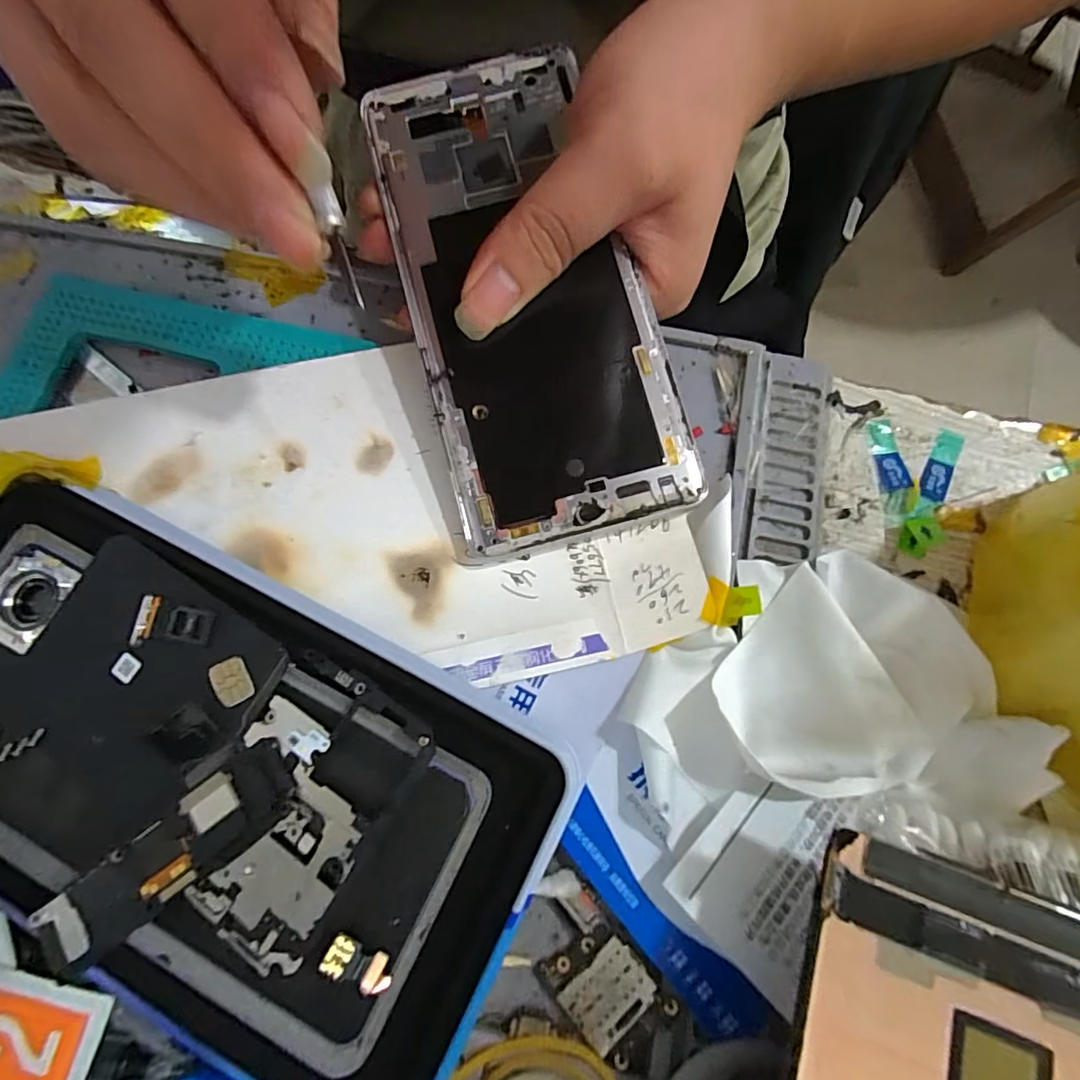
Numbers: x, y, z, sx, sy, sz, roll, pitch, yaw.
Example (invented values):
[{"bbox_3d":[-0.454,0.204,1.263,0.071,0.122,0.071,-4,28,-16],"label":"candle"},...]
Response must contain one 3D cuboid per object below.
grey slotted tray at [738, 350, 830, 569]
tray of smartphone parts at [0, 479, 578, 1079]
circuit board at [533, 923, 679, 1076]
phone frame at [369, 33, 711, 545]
[{"bbox_3d":[0.082,-0.029,0.178,0.024,0.004,0.077,13,73,3],"label":"grey slotted tray"},{"bbox_3d":[-0.094,0.061,0.138,0.183,0.016,0.109,25,77,8],"label":"tray of smartphone parts"},{"bbox_3d":[0.018,0.117,0.137,0.032,0.006,0.024,42,80,12],"label":"circuit board"},{"bbox_3d":[-0.007,-0.079,0.170,0.072,0.008,0.160,-16,83,-6],"label":"phone frame"}]

